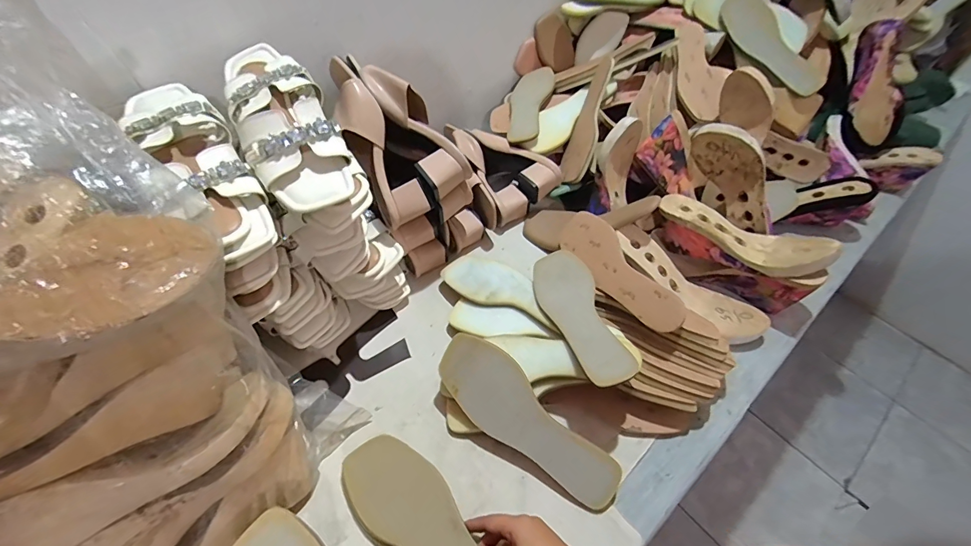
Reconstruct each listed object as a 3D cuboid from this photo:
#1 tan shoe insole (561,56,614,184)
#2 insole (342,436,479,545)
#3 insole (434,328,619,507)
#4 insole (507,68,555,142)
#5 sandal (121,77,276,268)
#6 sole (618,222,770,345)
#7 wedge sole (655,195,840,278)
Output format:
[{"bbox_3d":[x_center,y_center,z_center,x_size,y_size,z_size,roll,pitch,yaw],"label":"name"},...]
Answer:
[{"bbox_3d":[0.183,-0.274,0.748,0.020,0.069,0.230,23,81,-30],"label":"tan shoe insole"},{"bbox_3d":[-0.057,0.268,0.428,0.238,0.015,0.080,37,60,25],"label":"insole"},{"bbox_3d":[0.045,0.176,0.491,0.246,0.008,0.082,43,86,14],"label":"insole"},{"bbox_3d":[0.080,-0.327,0.799,0.082,0.018,0.226,1,57,25],"label":"insole"},{"bbox_3d":[-0.302,-0.119,0.435,0.089,0.051,0.248,-33,75,-24],"label":"sandal"},{"bbox_3d":[0.301,0.016,0.615,0.250,0.044,0.078,38,59,3],"label":"sole"},{"bbox_3d":[0.379,-0.066,0.611,0.232,0.044,0.083,31,58,21],"label":"wedge sole"}]

